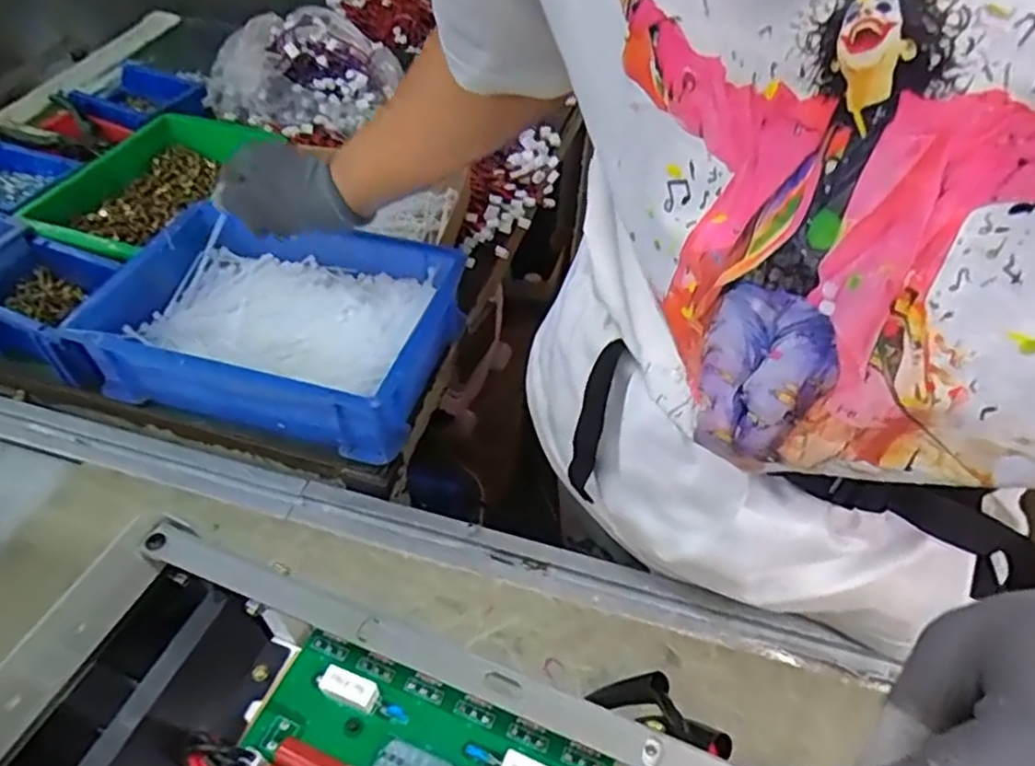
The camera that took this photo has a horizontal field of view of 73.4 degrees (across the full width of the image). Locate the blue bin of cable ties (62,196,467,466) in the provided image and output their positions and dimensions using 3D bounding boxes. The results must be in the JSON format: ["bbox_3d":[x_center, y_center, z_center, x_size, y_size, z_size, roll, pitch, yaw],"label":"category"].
[{"bbox_3d":[-0.213,-0.053,0.634,0.279,0.084,0.191,13,47,11],"label":"blue bin of cable ties"}]

